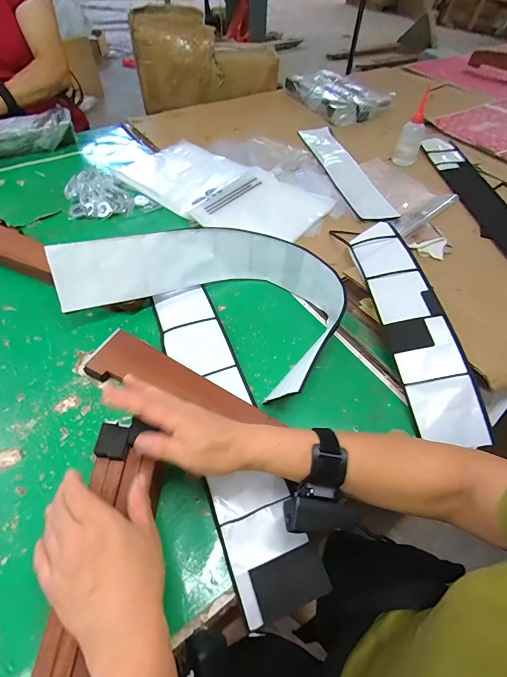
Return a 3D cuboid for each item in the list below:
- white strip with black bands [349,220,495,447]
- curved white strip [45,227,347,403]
[{"bbox_3d":[0.255,-0.046,0.561,0.097,0.059,0.443,-4,53,-6],"label":"white strip with black bands"},{"bbox_3d":[-0.075,-0.083,0.540,0.394,0.115,0.243,21,54,13],"label":"curved white strip"}]

